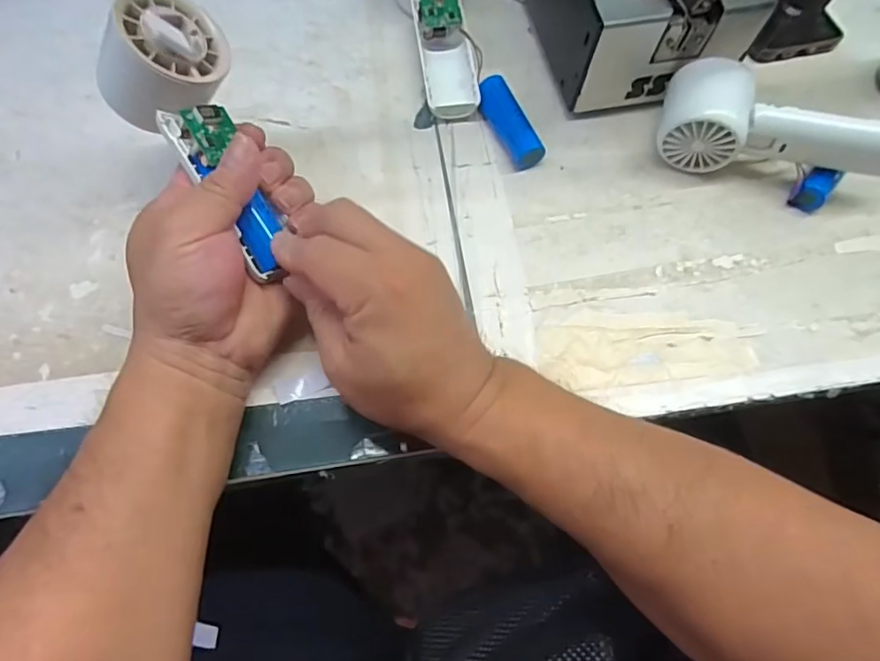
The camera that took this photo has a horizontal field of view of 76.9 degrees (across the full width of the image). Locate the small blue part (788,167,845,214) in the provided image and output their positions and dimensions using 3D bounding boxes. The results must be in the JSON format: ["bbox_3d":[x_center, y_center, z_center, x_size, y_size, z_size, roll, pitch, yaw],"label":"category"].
[{"bbox_3d":[0.261,-0.098,0.387,0.020,0.024,0.025,42,73,12],"label":"small blue part"}]

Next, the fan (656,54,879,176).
[{"bbox_3d":[0.230,-0.137,0.380,0.150,0.060,0.059,17,69,4],"label":"fan"}]

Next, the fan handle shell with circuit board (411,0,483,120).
[{"bbox_3d":[0.006,-0.204,0.415,0.043,0.026,0.095,-9,83,-6],"label":"fan handle shell with circuit board"}]

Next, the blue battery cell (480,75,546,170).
[{"bbox_3d":[0.050,-0.148,0.401,0.024,0.019,0.074,-20,71,-10],"label":"blue battery cell"}]

